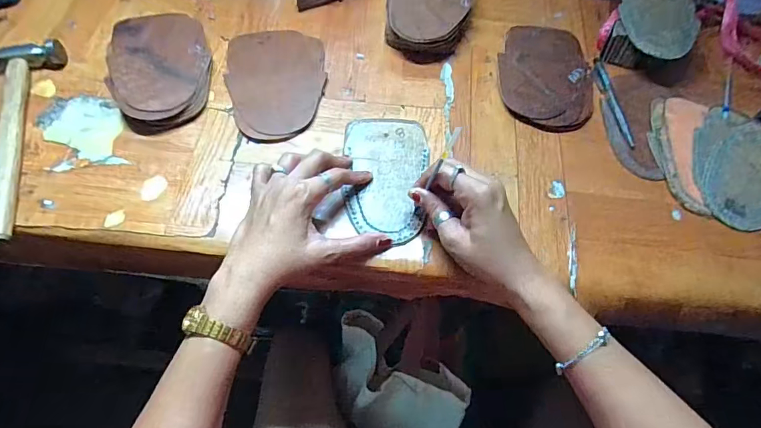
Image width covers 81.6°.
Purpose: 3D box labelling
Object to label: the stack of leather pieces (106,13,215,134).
[{"bbox_3d":[-0.243,-0.158,0.486,0.103,0.022,0.163,-8,61,-7],"label":"stack of leather pieces"}]

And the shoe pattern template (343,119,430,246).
[{"bbox_3d":[0.007,-0.039,0.446,0.084,0.004,0.145,1,60,-3],"label":"shoe pattern template"}]

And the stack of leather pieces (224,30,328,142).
[{"bbox_3d":[-0.118,-0.153,0.500,0.109,0.005,0.169,-5,61,-6],"label":"stack of leather pieces"}]

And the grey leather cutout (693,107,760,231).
[{"bbox_3d":[0.389,-0.048,0.468,0.113,0.006,0.159,37,65,17],"label":"grey leather cutout"}]

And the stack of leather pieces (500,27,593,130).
[{"bbox_3d":[0.197,-0.169,0.525,0.108,0.008,0.172,4,60,-1],"label":"stack of leather pieces"}]

